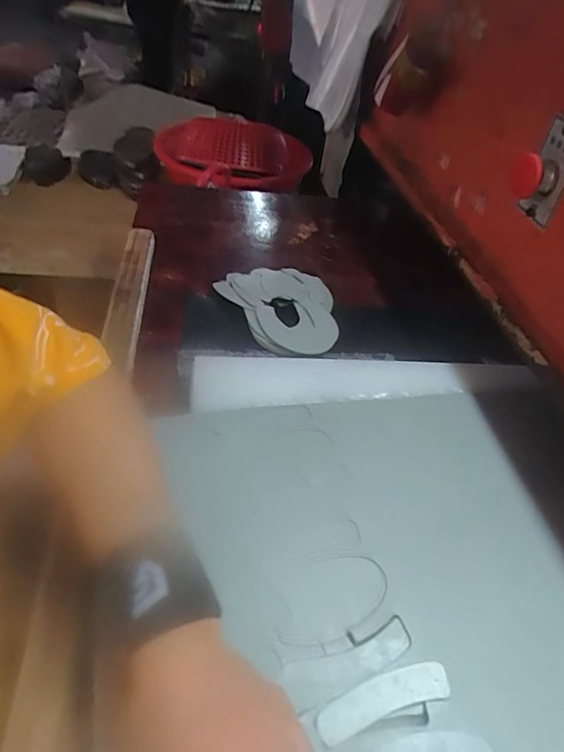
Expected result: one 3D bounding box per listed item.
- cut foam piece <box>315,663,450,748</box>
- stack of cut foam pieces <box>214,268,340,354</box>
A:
[{"bbox_3d":[0.060,0.191,0.308,0.085,0.004,0.023,-11,51,-17],"label":"cut foam piece"},{"bbox_3d":[0.011,-0.093,0.663,0.141,0.032,0.189,-22,39,-20],"label":"stack of cut foam pieces"}]

